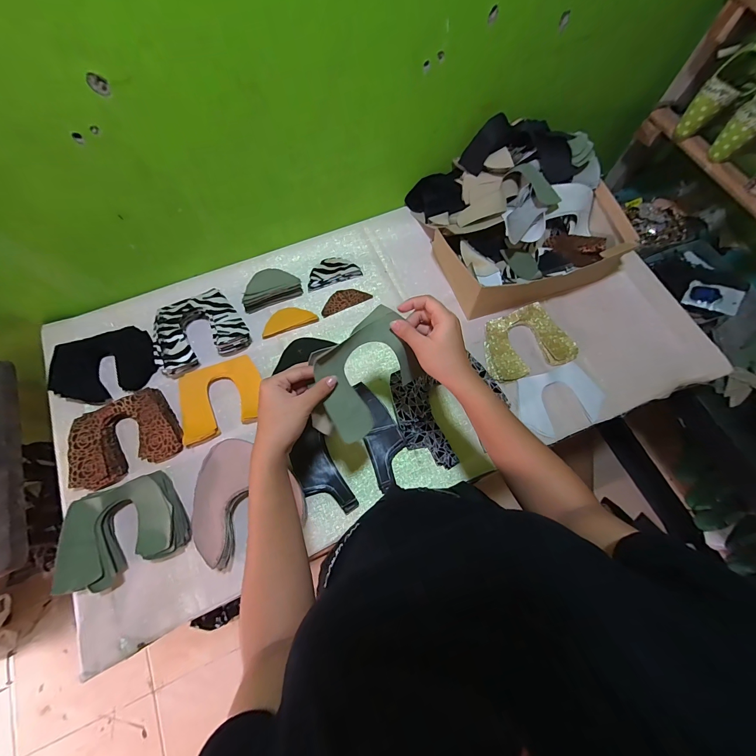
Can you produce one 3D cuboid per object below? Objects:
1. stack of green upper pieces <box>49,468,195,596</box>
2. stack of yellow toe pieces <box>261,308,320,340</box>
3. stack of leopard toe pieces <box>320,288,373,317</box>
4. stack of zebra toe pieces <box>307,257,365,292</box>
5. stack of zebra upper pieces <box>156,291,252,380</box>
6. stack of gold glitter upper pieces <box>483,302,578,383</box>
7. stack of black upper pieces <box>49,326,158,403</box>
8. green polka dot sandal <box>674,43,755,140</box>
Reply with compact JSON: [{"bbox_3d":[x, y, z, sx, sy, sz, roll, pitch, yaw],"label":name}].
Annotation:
[{"bbox_3d":[-0.387,0.229,0.516,0.165,0.057,0.136,-27,72,-11],"label":"stack of green upper pieces"},{"bbox_3d":[-0.178,-0.115,0.663,0.107,0.007,0.048,-19,71,-8],"label":"stack of yellow toe pieces"},{"bbox_3d":[-0.070,-0.162,0.691,0.105,0.006,0.047,-23,72,-9],"label":"stack of leopard toe pieces"},{"bbox_3d":[-0.097,-0.222,0.699,0.114,0.012,0.056,-23,72,-9],"label":"stack of zebra toe pieces"},{"bbox_3d":[-0.336,-0.090,0.629,0.160,0.055,0.126,-24,72,-10],"label":"stack of zebra upper pieces"},{"bbox_3d":[0.285,-0.071,0.646,0.165,0.026,0.125,-17,71,-7],"label":"stack of gold glitter upper pieces"},{"bbox_3d":[-0.499,-0.024,0.611,0.173,0.036,0.121,-23,72,-9],"label":"stack of black upper pieces"},{"bbox_3d":[0.654,-0.534,0.633,0.078,0.143,0.079,43,74,13],"label":"green polka dot sandal"}]

